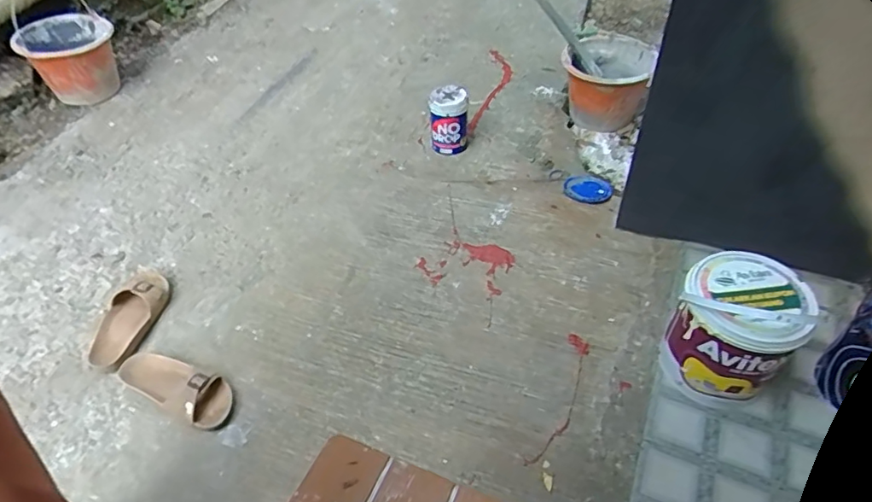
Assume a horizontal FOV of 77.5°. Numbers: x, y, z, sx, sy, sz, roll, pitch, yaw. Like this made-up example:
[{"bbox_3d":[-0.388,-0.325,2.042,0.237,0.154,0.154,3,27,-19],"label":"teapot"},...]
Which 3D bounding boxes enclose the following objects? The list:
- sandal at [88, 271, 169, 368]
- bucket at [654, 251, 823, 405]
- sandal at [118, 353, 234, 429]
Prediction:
[{"bbox_3d":[-0.635,0.129,1.120,0.118,0.048,0.251,1,46,5],"label":"sandal"},{"bbox_3d":[0.486,0.124,0.896,0.166,0.243,0.172,-2,46,2],"label":"bucket"},{"bbox_3d":[-0.480,0.242,0.998,0.245,0.047,0.094,19,51,21],"label":"sandal"}]

